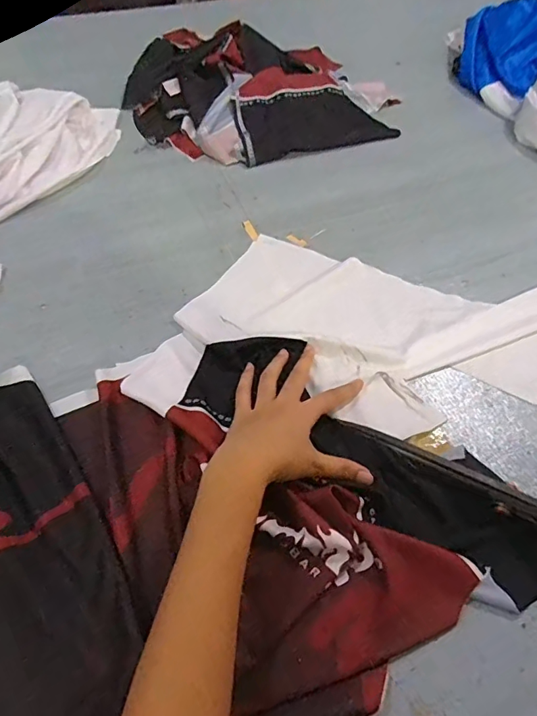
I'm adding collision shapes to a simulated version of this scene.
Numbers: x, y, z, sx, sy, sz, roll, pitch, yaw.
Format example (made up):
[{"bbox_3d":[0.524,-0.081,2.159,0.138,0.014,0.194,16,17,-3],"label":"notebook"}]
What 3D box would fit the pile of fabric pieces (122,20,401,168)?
[{"bbox_3d":[-0.011,-0.434,0.732,0.407,0.050,0.347,-14,57,-12],"label":"pile of fabric pieces"}]

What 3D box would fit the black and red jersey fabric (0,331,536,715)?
[{"bbox_3d":[-0.060,0.126,0.357,0.394,0.023,0.392,-34,63,-24],"label":"black and red jersey fabric"}]

